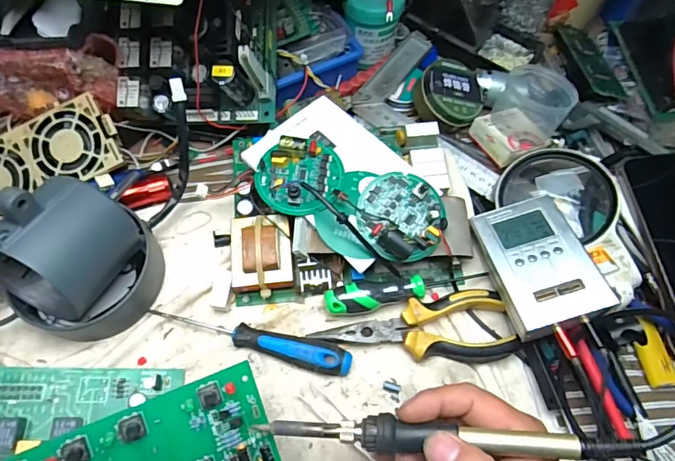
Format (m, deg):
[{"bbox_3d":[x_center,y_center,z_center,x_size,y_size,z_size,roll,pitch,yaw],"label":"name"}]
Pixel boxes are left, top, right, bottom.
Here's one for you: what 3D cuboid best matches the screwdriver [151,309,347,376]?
[{"bbox_3d":[-0.067,0.084,0.355,0.157,0.019,0.023,14,63,4],"label":"screwdriver"}]

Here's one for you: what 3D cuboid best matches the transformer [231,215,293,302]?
[{"bbox_3d":[-0.062,0.020,0.374,0.049,0.036,0.062,-5,63,-5],"label":"transformer"}]

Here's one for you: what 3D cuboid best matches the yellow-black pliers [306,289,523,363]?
[{"bbox_3d":[0.059,0.074,0.349,0.144,0.019,0.052,-2,63,-3],"label":"yellow-black pliers"}]

